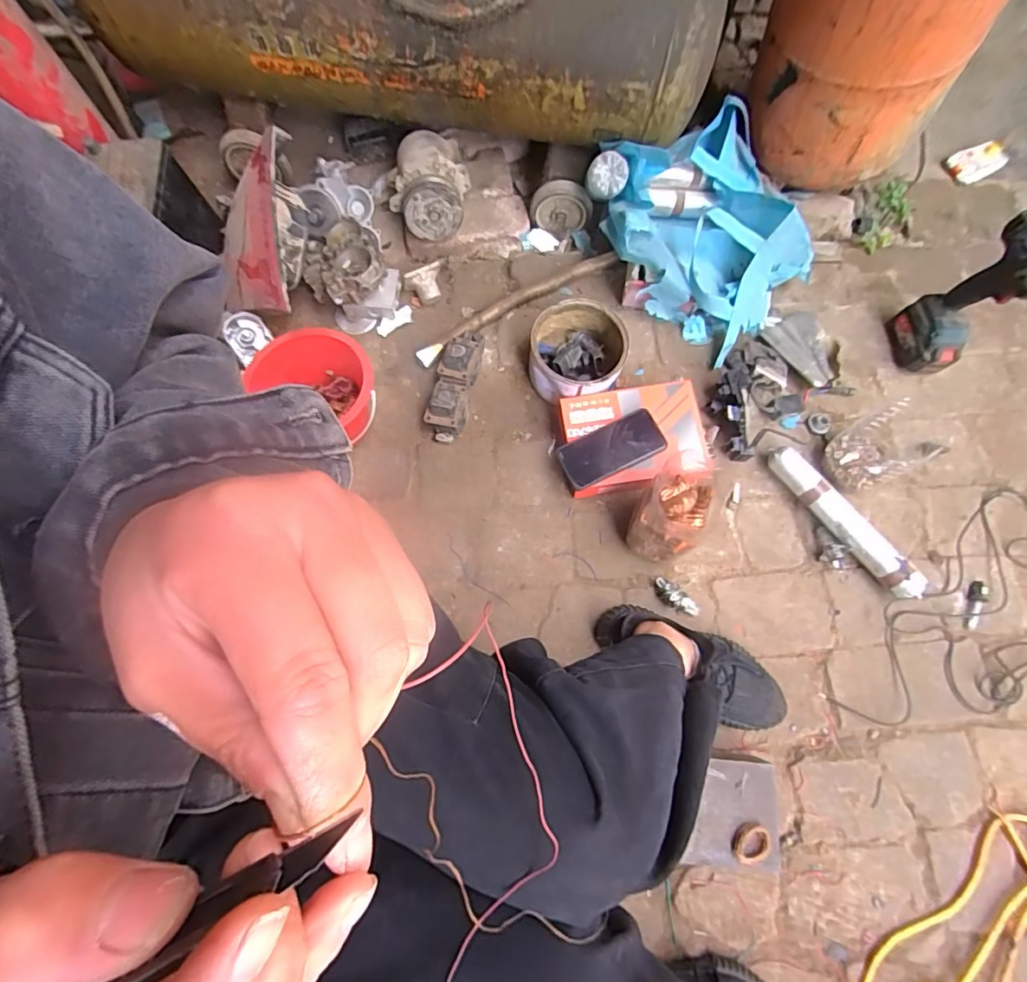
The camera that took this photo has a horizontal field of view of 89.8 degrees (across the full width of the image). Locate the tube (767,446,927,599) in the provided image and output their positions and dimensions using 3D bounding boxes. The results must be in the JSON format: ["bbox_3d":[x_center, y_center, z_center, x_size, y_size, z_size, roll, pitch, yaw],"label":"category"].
[{"bbox_3d":[0.500,0.045,0.787,0.048,0.047,0.278,-35,75,-10],"label":"tube"}]

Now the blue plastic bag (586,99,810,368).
[{"bbox_3d":[0.338,-0.444,0.891,0.318,0.147,0.360,-23,73,-7],"label":"blue plastic bag"}]

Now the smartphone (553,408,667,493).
[{"bbox_3d":[0.150,-0.066,0.786,0.160,0.012,0.078,-24,74,-7],"label":"smartphone"}]

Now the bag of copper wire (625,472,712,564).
[{"bbox_3d":[0.218,0.041,0.742,0.091,0.147,0.101,16,74,6],"label":"bag of copper wire"}]

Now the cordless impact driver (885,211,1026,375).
[{"bbox_3d":[0.697,-0.284,0.790,0.082,0.241,0.134,-10,72,-3],"label":"cordless impact driver"}]

